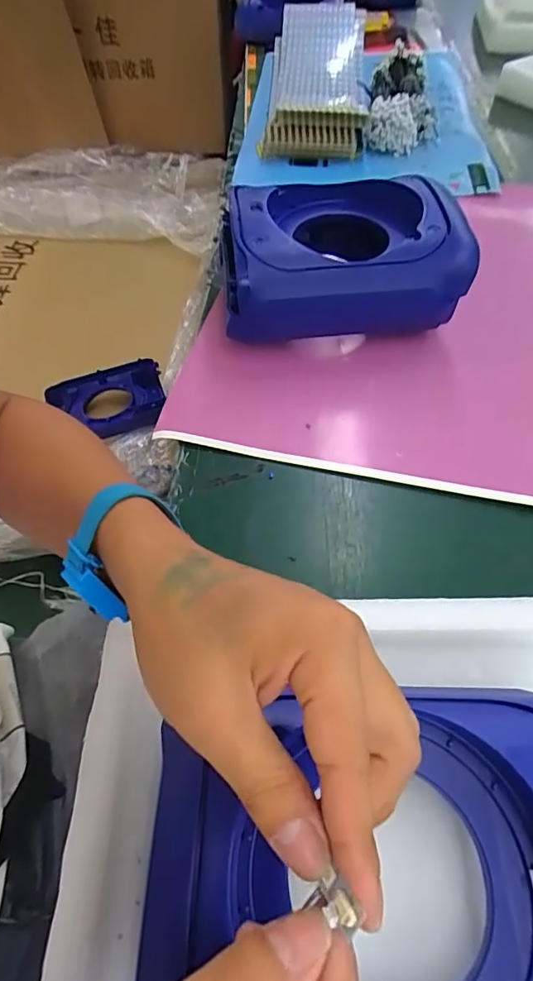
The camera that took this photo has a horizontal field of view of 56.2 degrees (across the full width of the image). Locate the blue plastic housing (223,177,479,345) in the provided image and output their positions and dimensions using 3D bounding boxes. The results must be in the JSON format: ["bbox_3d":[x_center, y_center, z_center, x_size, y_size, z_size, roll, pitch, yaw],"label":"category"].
[{"bbox_3d":[0.074,-0.238,0.501,0.231,0.087,0.161,-4,55,-3],"label":"blue plastic housing"}]

